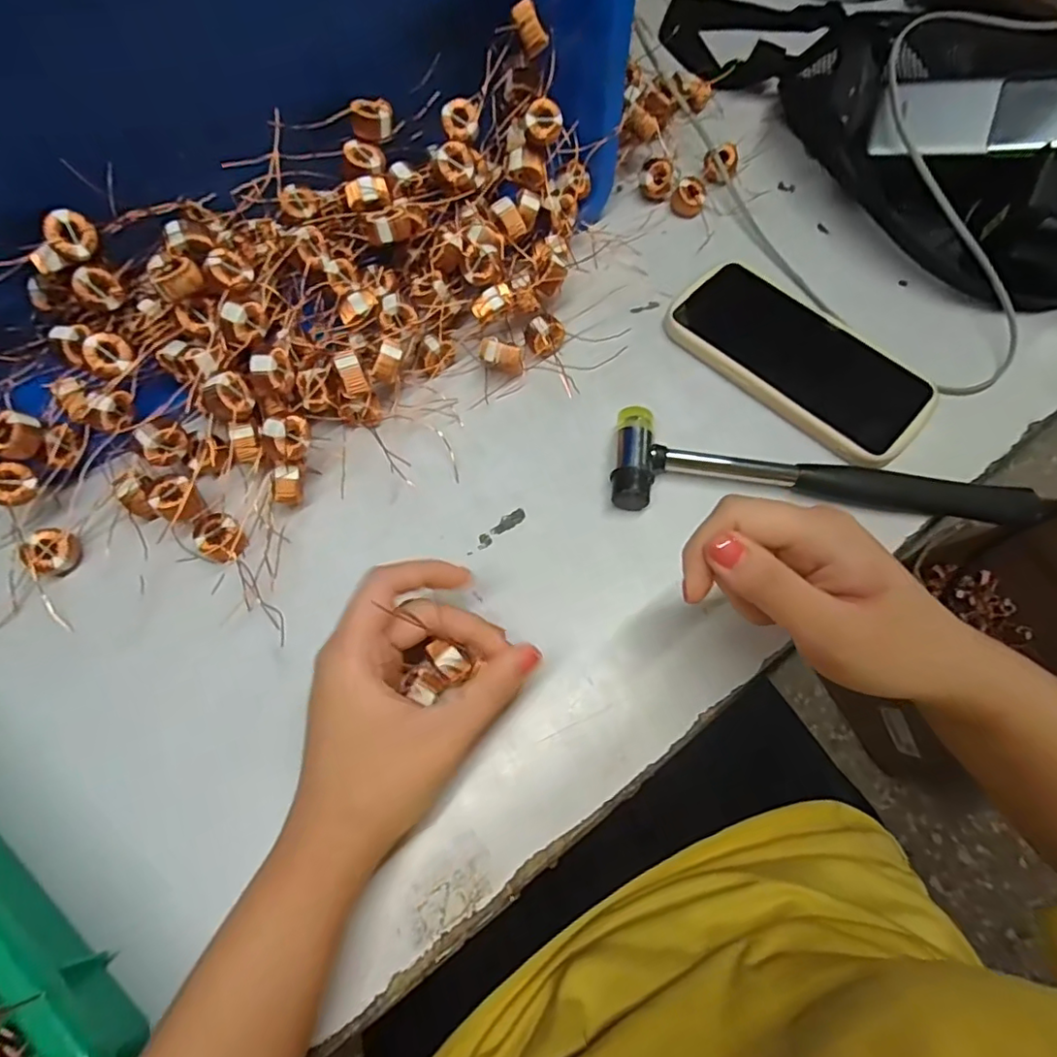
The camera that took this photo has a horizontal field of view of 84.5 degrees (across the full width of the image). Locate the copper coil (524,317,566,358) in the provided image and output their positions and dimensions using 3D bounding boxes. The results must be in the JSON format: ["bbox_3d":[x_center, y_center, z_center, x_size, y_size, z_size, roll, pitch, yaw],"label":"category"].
[{"bbox_3d":[0.012,-0.124,0.373,0.023,0.021,0.023,0,68,-1],"label":"copper coil"}]

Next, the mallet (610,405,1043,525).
[{"bbox_3d":[0.168,-0.035,0.343,0.235,0.020,0.060,3,67,0],"label":"mallet"}]

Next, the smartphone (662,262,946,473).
[{"bbox_3d":[0.175,-0.112,0.380,0.085,0.017,0.166,-42,74,-17],"label":"smartphone"}]

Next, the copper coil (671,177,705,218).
[{"bbox_3d":[0.120,-0.248,0.435,0.023,0.016,0.020,23,68,9],"label":"copper coil"}]

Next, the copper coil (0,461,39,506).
[{"bbox_3d":[-0.278,-0.024,0.312,0.013,0.023,0.023,3,91,45],"label":"copper coil"}]

